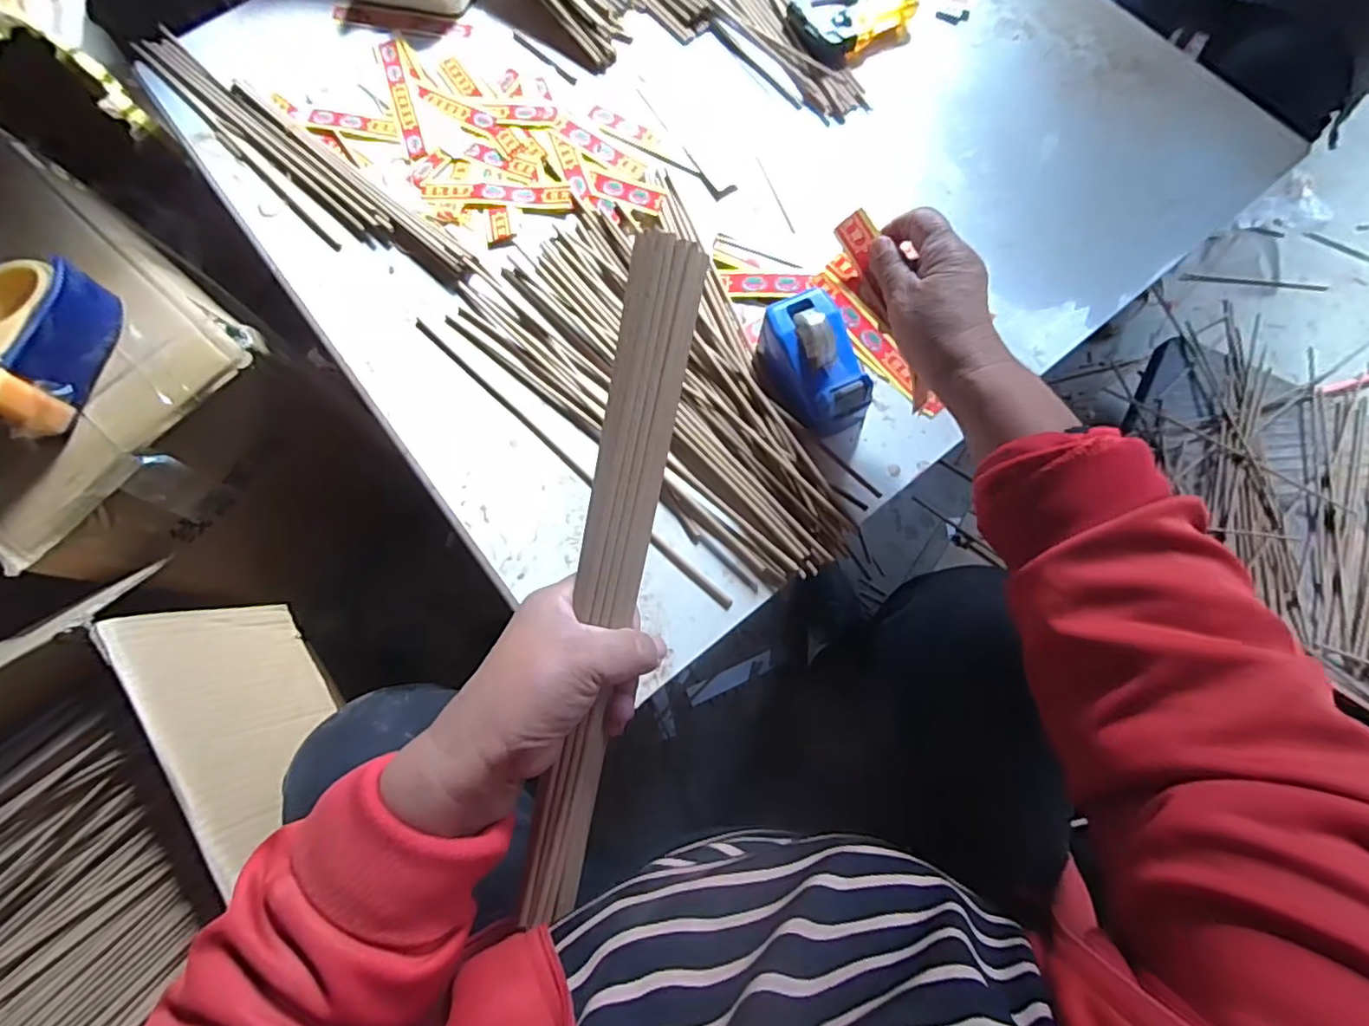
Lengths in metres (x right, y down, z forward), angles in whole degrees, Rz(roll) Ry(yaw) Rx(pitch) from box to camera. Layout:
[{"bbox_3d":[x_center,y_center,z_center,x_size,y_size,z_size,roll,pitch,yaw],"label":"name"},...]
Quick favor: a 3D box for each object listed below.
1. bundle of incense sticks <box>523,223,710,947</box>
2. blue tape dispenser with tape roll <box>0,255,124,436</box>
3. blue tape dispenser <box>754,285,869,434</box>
[{"bbox_3d":[-0.039,0.044,0.297,0.031,0.017,0.339,12,100,4],"label":"bundle of incense sticks"},{"bbox_3d":[-0.566,-0.141,0.521,0.092,0.058,0.151,-3,75,0],"label":"blue tape dispenser with tape roll"},{"bbox_3d":[0.096,-0.113,0.465,0.064,0.057,0.101,-24,76,-6],"label":"blue tape dispenser"}]

